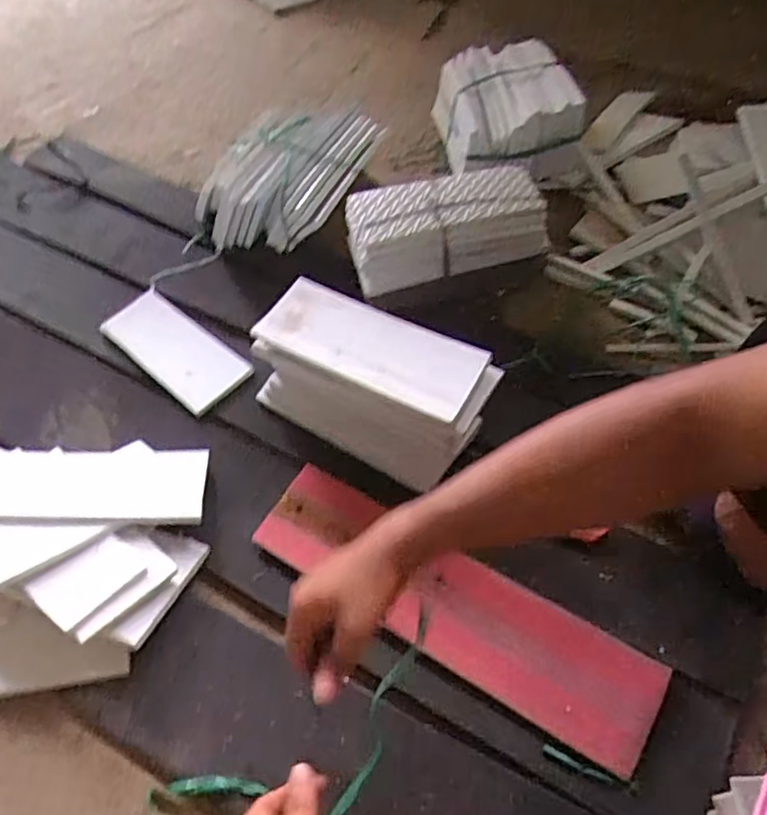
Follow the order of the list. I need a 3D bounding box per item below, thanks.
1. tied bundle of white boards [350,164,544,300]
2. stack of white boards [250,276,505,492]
[{"bbox_3d":[0.093,-0.284,0.990,0.292,0.100,0.145,-15,55,-8],"label":"tied bundle of white boards"},{"bbox_3d":[-0.015,-0.032,0.848,0.291,0.165,0.122,25,61,16],"label":"stack of white boards"}]

